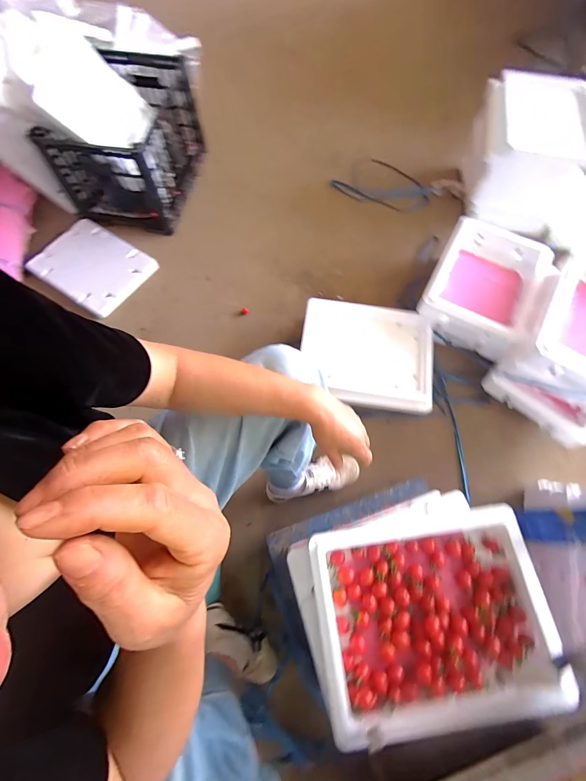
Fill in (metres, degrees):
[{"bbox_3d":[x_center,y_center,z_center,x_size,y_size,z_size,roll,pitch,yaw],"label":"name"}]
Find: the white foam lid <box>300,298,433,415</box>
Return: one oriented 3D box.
[{"bbox_3d":[0.201,-0.104,0.903,0.348,0.046,0.296,8,69,3],"label":"white foam lid"}]

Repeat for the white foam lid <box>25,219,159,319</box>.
[{"bbox_3d":[-0.690,-0.431,1.123,0.366,0.036,0.264,33,72,12],"label":"white foam lid"}]

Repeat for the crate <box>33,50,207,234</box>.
[{"bbox_3d":[-0.553,-0.861,1.148,0.344,0.293,0.487,10,69,4],"label":"crate"}]

